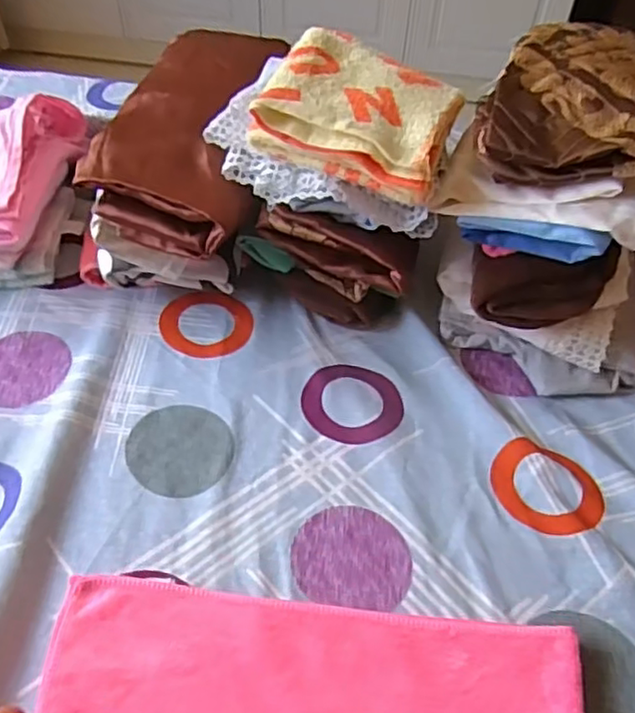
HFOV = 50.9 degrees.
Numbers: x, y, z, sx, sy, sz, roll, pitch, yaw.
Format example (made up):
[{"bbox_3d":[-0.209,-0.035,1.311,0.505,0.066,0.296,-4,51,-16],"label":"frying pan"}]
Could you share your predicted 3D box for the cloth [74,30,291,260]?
[{"bbox_3d":[-0.120,-0.228,0.653,0.153,0.080,0.273,8,50,4],"label":"cloth"}]

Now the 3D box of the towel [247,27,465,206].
[{"bbox_3d":[0.041,-0.217,0.579,0.151,0.050,0.155,16,52,11],"label":"towel"}]

